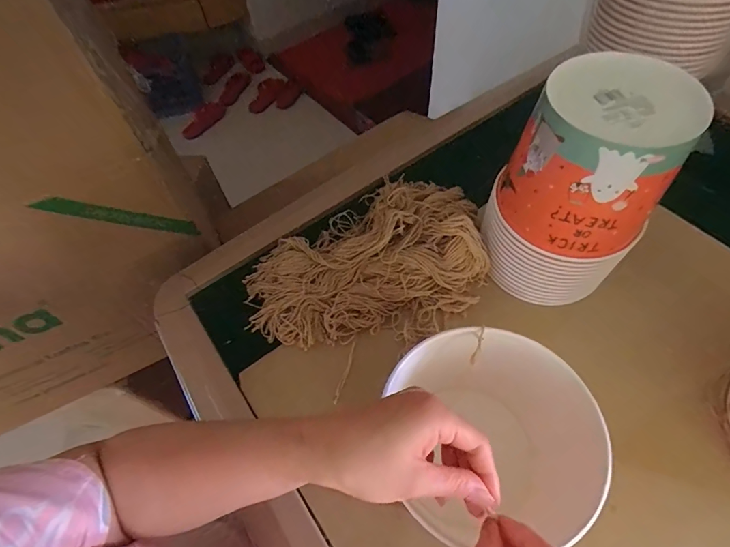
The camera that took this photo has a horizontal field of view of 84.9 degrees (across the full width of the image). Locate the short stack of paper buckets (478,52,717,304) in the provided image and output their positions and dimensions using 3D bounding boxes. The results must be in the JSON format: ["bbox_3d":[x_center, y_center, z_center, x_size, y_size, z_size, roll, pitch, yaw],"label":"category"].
[{"bbox_3d":[0.220,-0.079,0.424,0.144,0.226,0.131,37,67,23],"label":"short stack of paper buckets"}]

